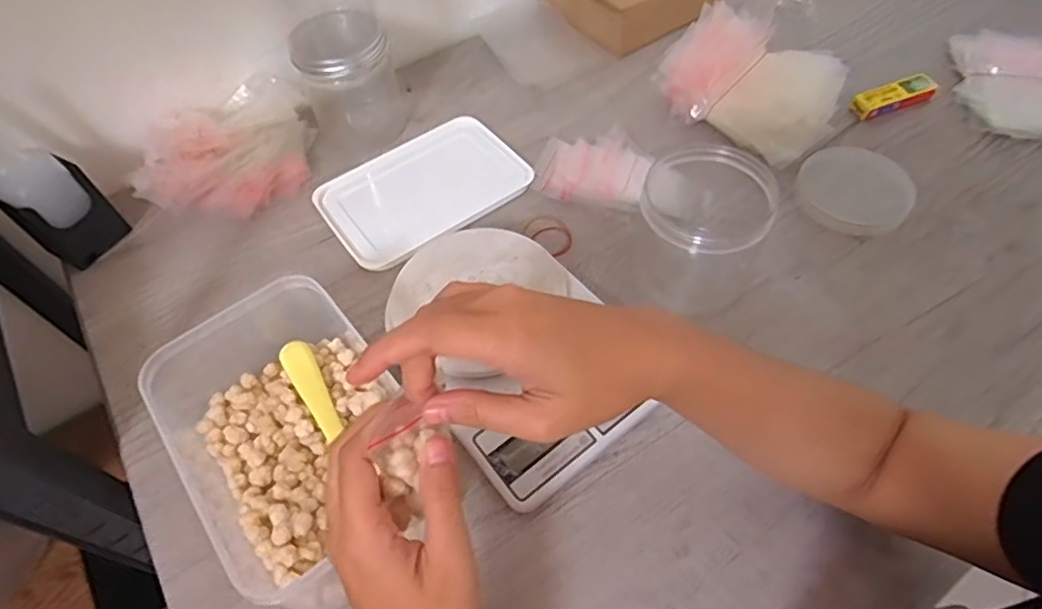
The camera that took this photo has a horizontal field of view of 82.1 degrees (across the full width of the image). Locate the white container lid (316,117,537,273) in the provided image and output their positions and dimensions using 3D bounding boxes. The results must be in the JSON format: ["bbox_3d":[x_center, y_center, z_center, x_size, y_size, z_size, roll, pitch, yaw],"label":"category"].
[{"bbox_3d":[-0.094,-0.114,0.579,0.187,0.010,0.127,-34,60,-18],"label":"white container lid"}]

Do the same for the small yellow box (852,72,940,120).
[{"bbox_3d":[0.387,-0.216,0.618,0.091,0.013,0.033,-22,57,-10],"label":"small yellow box"}]

